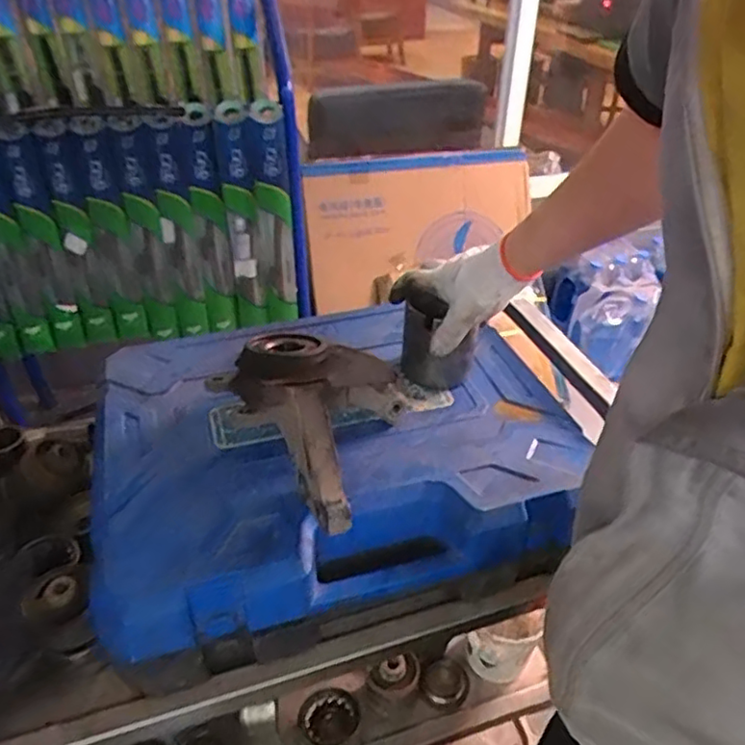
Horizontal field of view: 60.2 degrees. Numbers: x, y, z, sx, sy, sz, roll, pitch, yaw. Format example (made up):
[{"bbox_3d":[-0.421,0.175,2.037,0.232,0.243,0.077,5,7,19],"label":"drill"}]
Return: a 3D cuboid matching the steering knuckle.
[{"bbox_3d":[-0.065,0.025,0.659,0.214,0.106,0.243,17,41,21],"label":"steering knuckle"}]

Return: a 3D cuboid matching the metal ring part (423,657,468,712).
[{"bbox_3d":[0.099,0.426,0.875,0.057,0.018,0.064,6,38,7],"label":"metal ring part"}]

